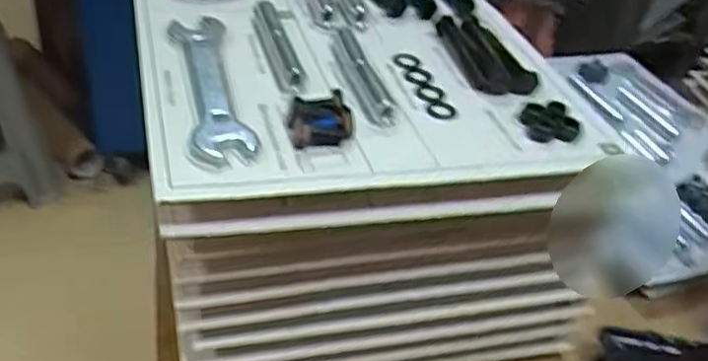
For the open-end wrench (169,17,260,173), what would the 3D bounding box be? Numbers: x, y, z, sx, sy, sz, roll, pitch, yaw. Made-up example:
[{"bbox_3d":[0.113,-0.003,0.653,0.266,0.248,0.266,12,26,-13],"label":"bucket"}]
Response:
[{"bbox_3d":[-0.086,-0.061,0.399,0.034,0.015,0.167,-4,38,-18],"label":"open-end wrench"}]

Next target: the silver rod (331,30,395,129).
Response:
[{"bbox_3d":[0.004,-0.069,0.430,0.019,0.016,0.110,-2,38,-16],"label":"silver rod"}]

